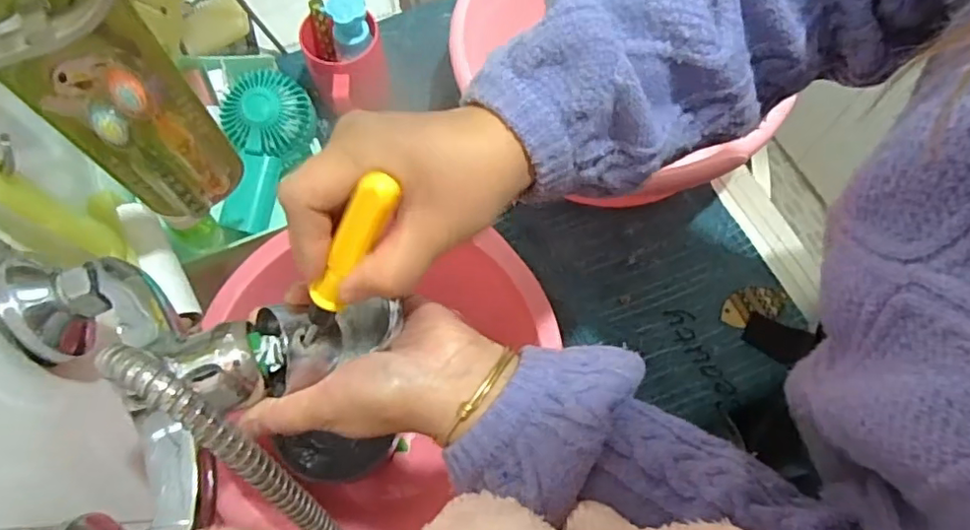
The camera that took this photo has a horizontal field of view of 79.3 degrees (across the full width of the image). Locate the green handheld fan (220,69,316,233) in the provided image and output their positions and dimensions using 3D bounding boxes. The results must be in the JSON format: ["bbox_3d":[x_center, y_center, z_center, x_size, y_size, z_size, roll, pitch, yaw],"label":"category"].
[{"bbox_3d":[-0.197,-0.100,0.518,0.038,0.073,0.138,15,90,51],"label":"green handheld fan"}]

